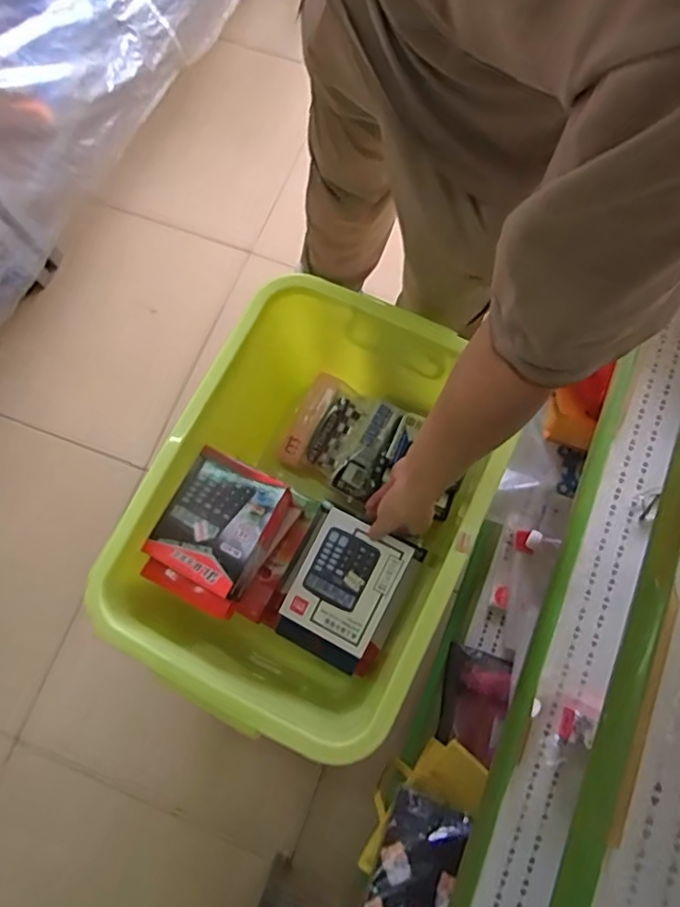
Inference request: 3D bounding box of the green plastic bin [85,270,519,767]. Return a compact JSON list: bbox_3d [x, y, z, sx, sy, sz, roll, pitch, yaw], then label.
[{"bbox_3d":[-0.026,0.083,0.819,0.367,0.295,0.509,26,77,9],"label":"green plastic bin"}]

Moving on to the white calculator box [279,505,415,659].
[{"bbox_3d":[0.008,0.163,0.752,0.119,0.028,0.149,27,77,9],"label":"white calculator box"}]

